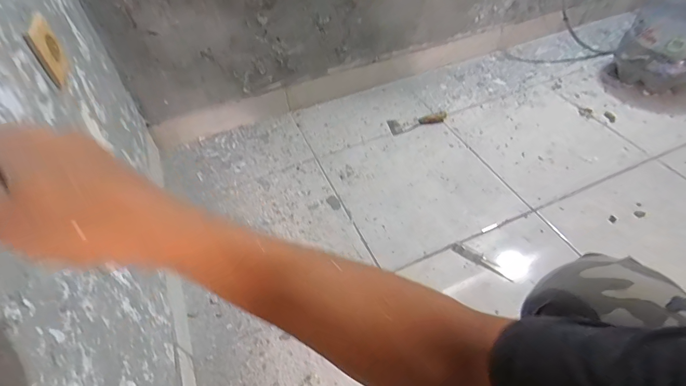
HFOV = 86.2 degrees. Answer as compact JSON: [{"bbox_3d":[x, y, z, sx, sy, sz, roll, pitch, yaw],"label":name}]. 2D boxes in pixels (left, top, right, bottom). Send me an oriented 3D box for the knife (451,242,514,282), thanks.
[{"bbox_3d":[0.303,0.147,0.800,0.135,0.005,0.025,28,72,20],"label":"knife"}]

